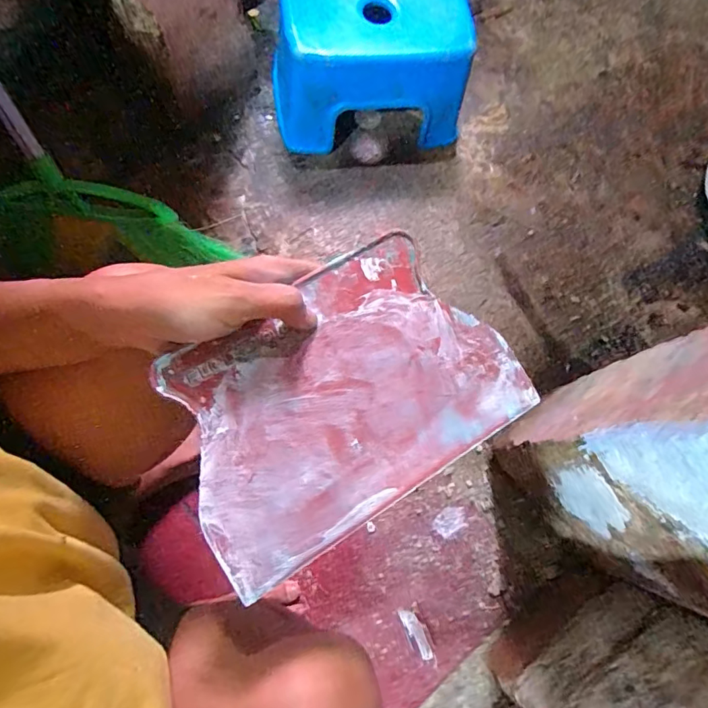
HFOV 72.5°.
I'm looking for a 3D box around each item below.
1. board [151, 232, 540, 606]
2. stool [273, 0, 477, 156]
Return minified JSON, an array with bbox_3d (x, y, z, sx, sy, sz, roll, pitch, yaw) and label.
[{"bbox_3d":[-0.006,0.026,0.288,0.204,0.004,0.140,-32,89,-13],"label":"board"},{"bbox_3d":[0.028,-0.431,0.704,0.271,0.158,0.202,0,78,0],"label":"stool"}]

